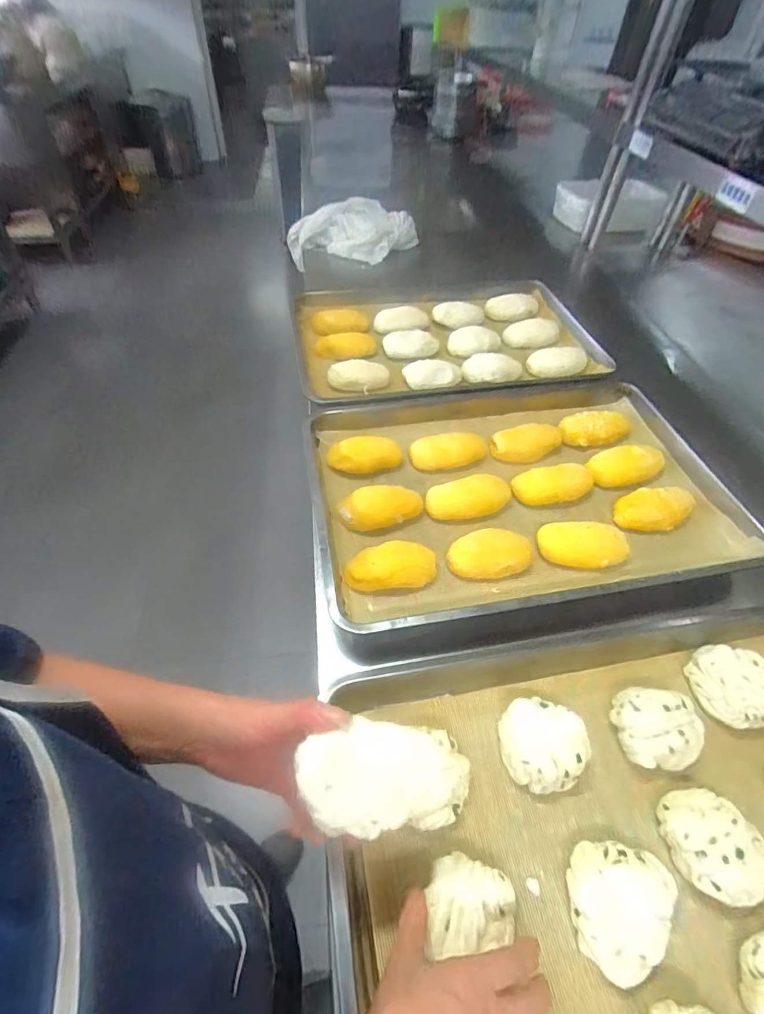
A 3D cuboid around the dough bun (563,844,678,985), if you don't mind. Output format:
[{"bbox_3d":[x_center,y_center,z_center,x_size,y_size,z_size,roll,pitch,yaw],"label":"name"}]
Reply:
[{"bbox_3d":[0.199,0.336,0.389,0.081,0.041,0.095,31,56,22],"label":"dough bun"}]

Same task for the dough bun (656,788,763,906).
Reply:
[{"bbox_3d":[0.302,0.308,0.418,0.076,0.046,0.088,-20,54,-18],"label":"dough bun"}]

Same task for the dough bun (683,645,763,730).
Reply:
[{"bbox_3d":[0.393,0.197,0.509,0.076,0.031,0.084,-5,51,-7],"label":"dough bun"}]

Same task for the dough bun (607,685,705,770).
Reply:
[{"bbox_3d":[0.289,0.228,0.472,0.084,0.041,0.071,4,50,1],"label":"dough bun"}]

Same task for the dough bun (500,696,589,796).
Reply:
[{"bbox_3d":[0.162,0.241,0.468,0.078,0.047,0.082,1,50,-2],"label":"dough bun"}]

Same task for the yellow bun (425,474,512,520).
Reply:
[{"bbox_3d":[0.133,-0.011,0.685,0.138,0.038,0.060,-11,52,-12],"label":"yellow bun"}]

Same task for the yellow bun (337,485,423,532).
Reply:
[{"bbox_3d":[-0.001,-0.004,0.656,0.118,0.030,0.061,-2,51,-4],"label":"yellow bun"}]

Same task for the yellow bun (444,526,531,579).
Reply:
[{"bbox_3d":[0.146,0.065,0.613,0.122,0.047,0.082,-11,52,-11],"label":"yellow bun"}]

